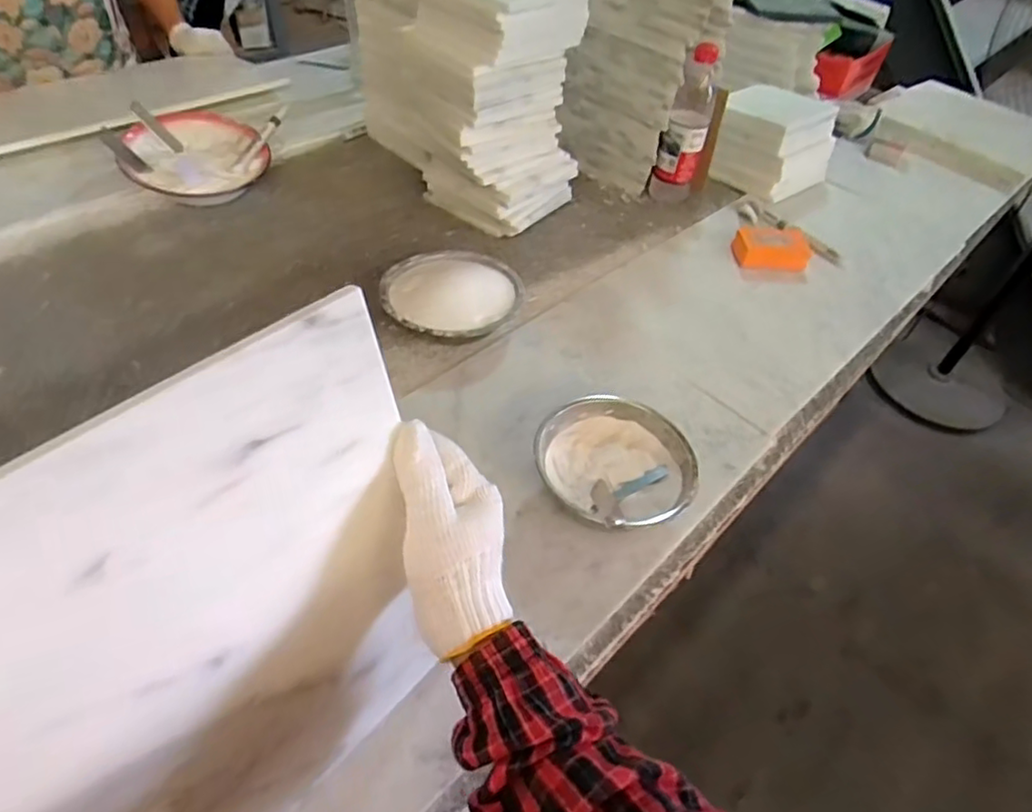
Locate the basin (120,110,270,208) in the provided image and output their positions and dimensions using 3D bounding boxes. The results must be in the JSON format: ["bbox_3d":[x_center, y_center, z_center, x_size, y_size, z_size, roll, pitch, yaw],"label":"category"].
[{"bbox_3d":[-0.449,-0.348,0.905,0.172,0.070,0.165,3,48,-3],"label":"basin"}]

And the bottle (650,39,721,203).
[{"bbox_3d":[0.256,-0.417,0.965,0.067,0.215,0.056,17,49,10],"label":"bottle"}]

